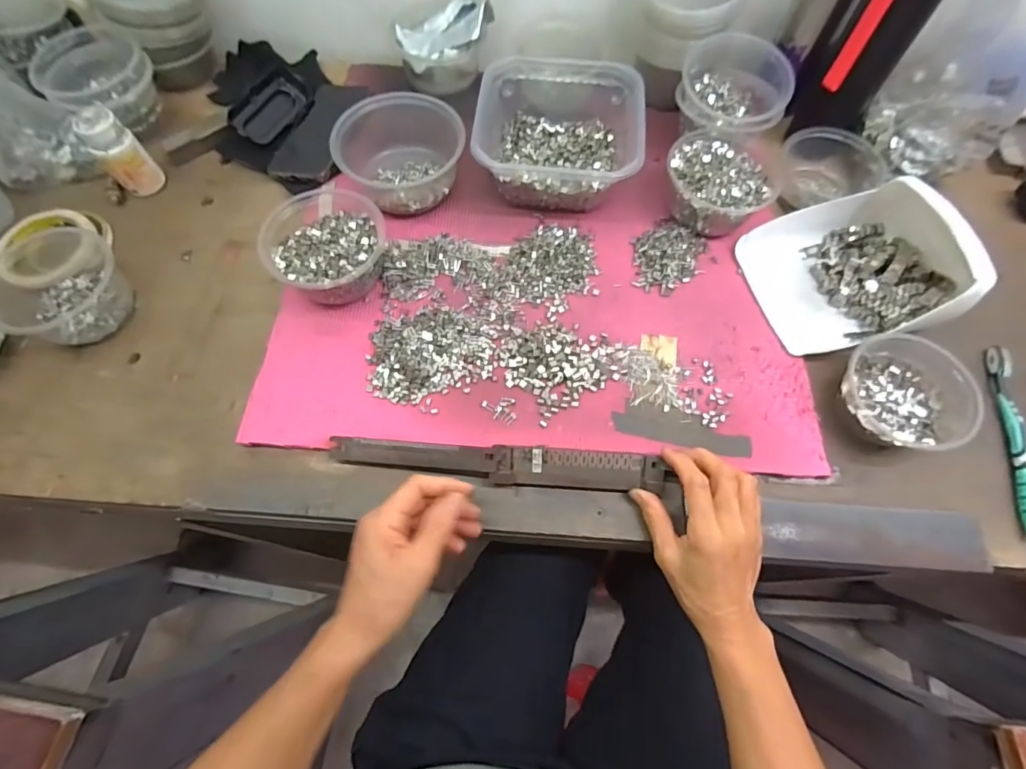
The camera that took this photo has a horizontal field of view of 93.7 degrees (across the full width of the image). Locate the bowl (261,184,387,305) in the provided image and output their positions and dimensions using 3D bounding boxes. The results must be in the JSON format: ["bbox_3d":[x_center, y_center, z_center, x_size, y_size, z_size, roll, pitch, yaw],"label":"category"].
[{"bbox_3d":[-0.184,-0.133,0.473,0.112,0.070,0.107,0,67,-1],"label":"bowl"}]

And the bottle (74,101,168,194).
[{"bbox_3d":[-0.435,-0.258,0.530,0.043,0.077,0.042,-40,73,-16],"label":"bottle"}]

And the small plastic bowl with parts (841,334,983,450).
[{"bbox_3d":[0.349,0.007,0.431,0.098,0.052,0.103,0,67,-1],"label":"small plastic bowl with parts"}]

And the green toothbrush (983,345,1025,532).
[{"bbox_3d":[0.463,0.047,0.440,0.018,0.012,0.185,10,67,4],"label":"green toothbrush"}]

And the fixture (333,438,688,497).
[{"bbox_3d":[-0.006,0.074,0.416,0.301,0.019,0.043,6,67,0],"label":"fixture"}]

